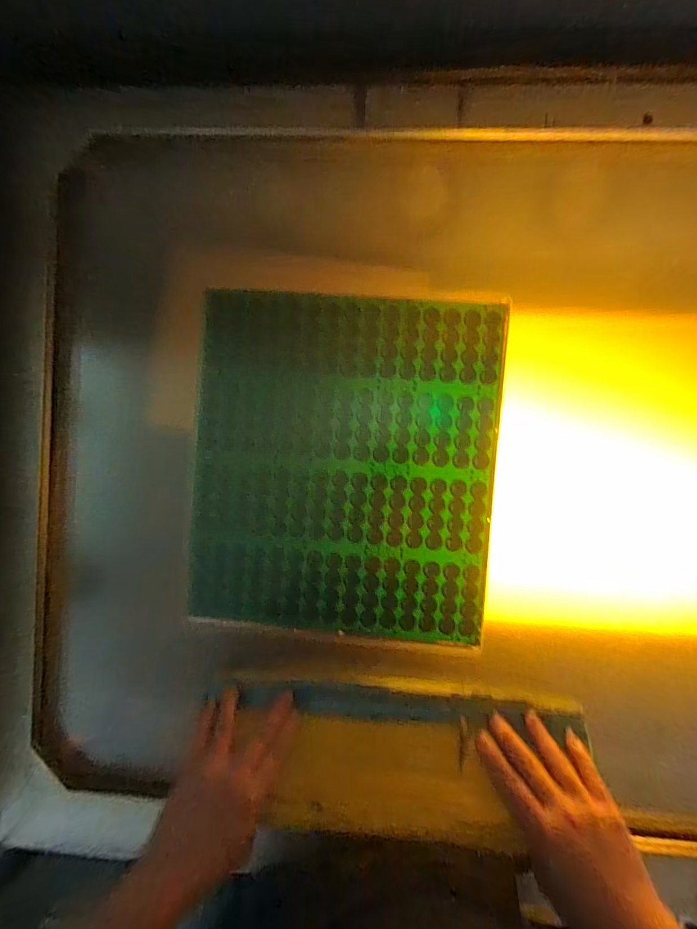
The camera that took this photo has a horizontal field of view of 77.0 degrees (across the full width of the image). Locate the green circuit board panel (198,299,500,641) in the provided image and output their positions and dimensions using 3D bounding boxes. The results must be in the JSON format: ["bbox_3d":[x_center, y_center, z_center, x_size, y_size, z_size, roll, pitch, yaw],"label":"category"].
[{"bbox_3d":[-0.007,0.001,0.490,0.329,0.013,0.368,4,92,4],"label":"green circuit board panel"}]

